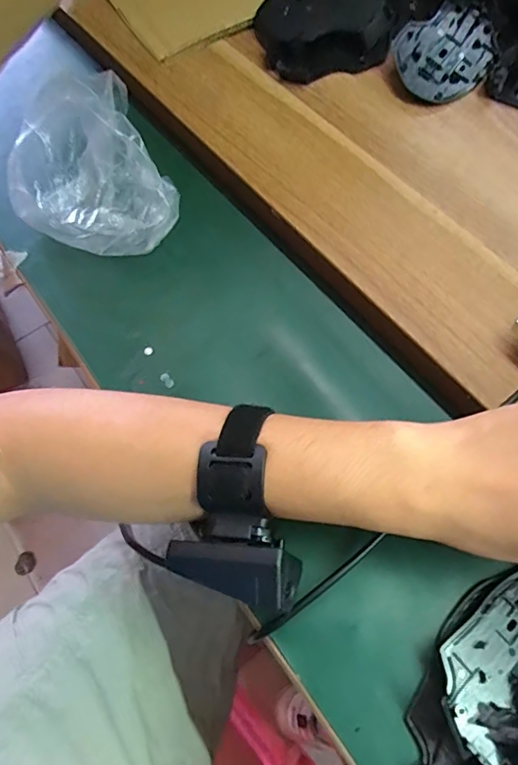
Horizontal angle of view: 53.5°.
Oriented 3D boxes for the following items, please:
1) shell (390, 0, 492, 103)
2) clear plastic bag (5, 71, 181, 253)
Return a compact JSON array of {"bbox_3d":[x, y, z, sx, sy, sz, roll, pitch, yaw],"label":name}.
[{"bbox_3d":[0.162,-0.291,0.449,0.079,0.020,0.108,22,68,13],"label":"shell"},{"bbox_3d":[-0.126,-0.152,0.390,0.118,0.080,0.120,-32,67,-11],"label":"clear plastic bag"}]

